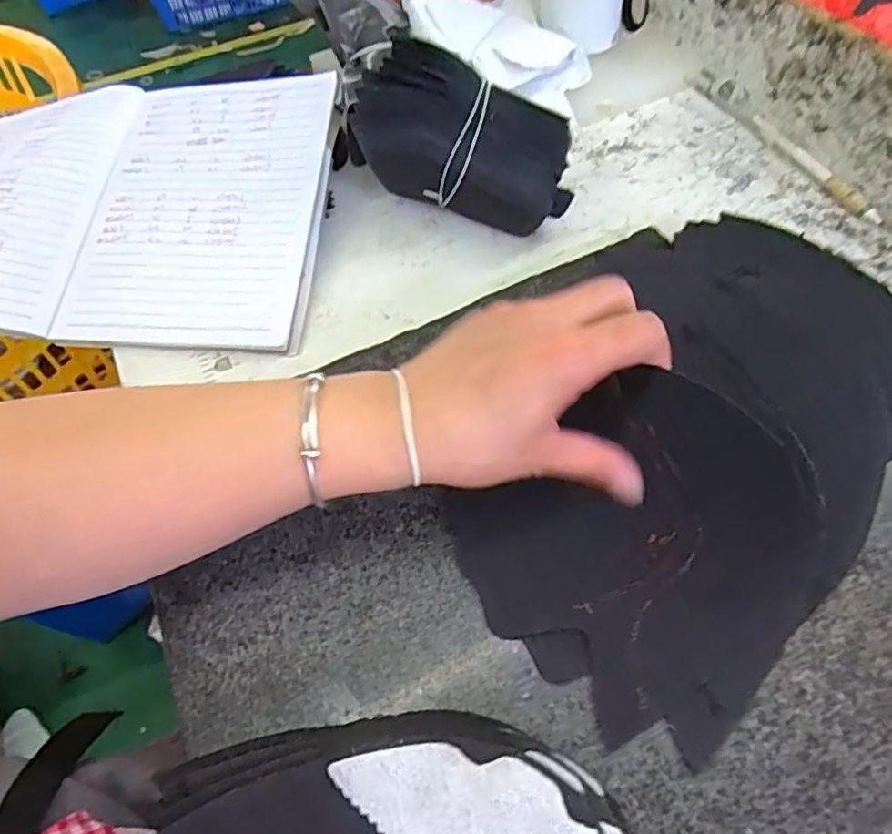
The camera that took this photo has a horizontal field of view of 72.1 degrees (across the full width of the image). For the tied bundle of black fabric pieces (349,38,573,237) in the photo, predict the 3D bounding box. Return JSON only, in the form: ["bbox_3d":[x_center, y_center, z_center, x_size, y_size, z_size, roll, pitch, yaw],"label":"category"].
[{"bbox_3d":[0.012,-0.194,0.437,0.152,0.089,0.081,6,59,7],"label":"tied bundle of black fabric pieces"}]

